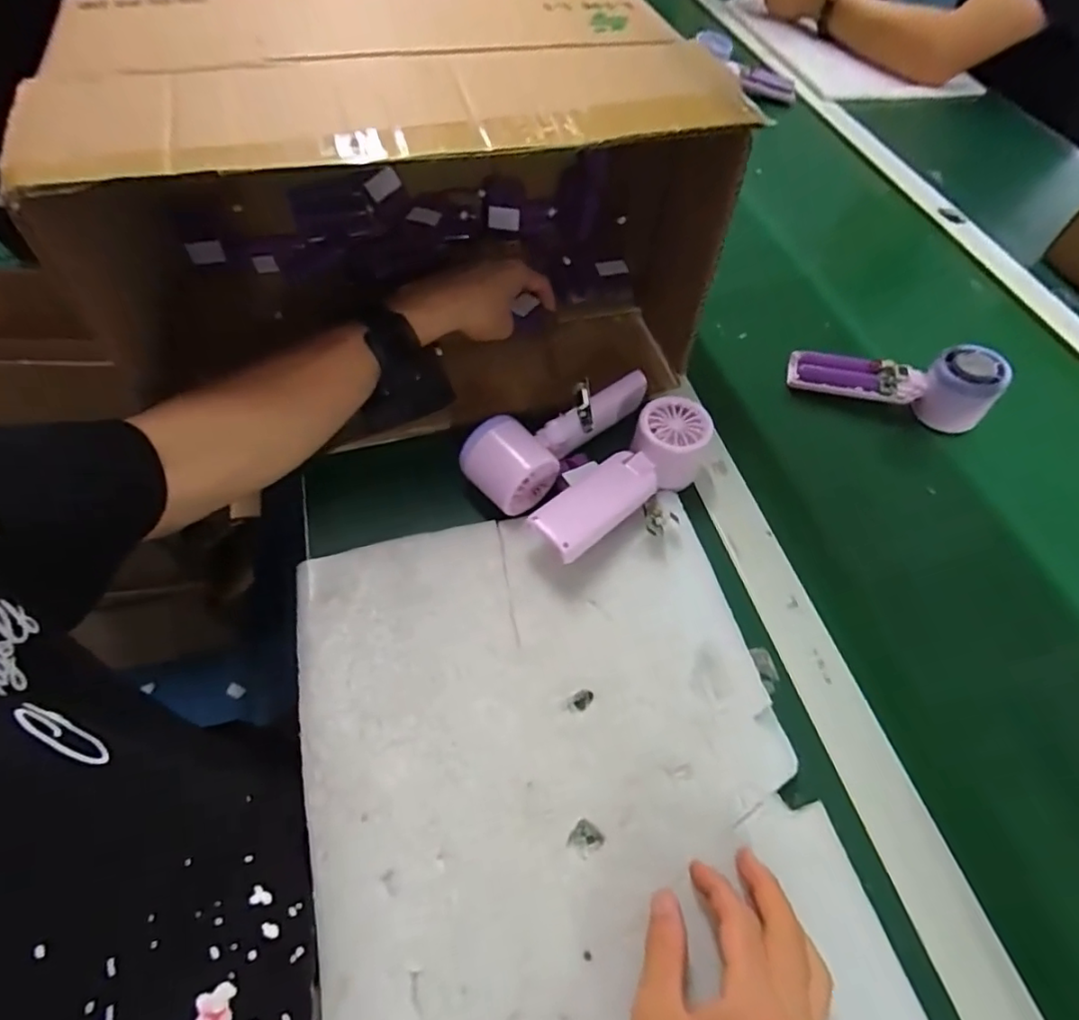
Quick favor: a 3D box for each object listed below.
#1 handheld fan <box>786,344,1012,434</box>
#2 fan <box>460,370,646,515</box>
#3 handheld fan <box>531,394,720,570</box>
[{"bbox_3d":[0.310,-0.119,0.519,0.164,0.052,0.049,14,54,7],"label":"handheld fan"},{"bbox_3d":[0.015,-0.064,0.452,0.164,0.049,0.058,-38,66,-25],"label":"fan"},{"bbox_3d":[0.063,-0.020,0.429,0.054,0.044,0.164,39,62,20],"label":"handheld fan"}]

